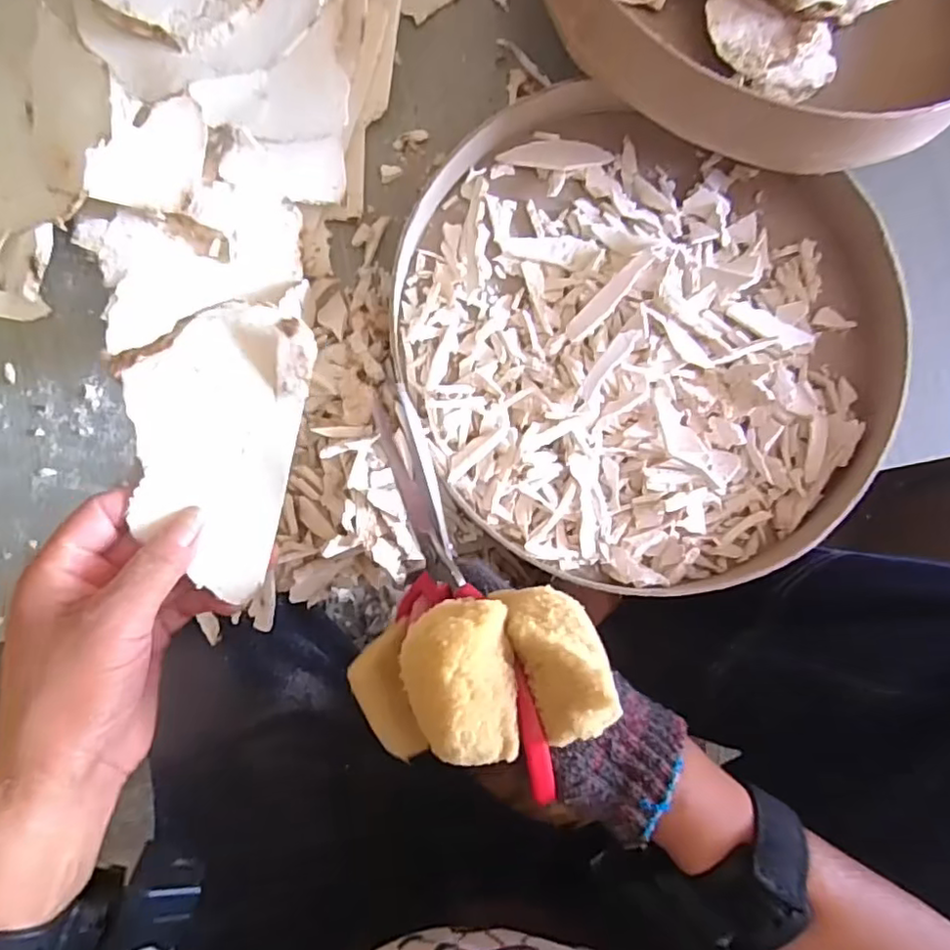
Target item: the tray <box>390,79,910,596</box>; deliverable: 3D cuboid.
[{"bbox_3d":[0.101,-0.077,0.373,0.297,0.035,0.275,0,85,-3],"label":"tray"}]

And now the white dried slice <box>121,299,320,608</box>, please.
[{"bbox_3d":[-0.120,-0.015,0.279,0.073,0.013,0.128,13,90,-12],"label":"white dried slice"}]

